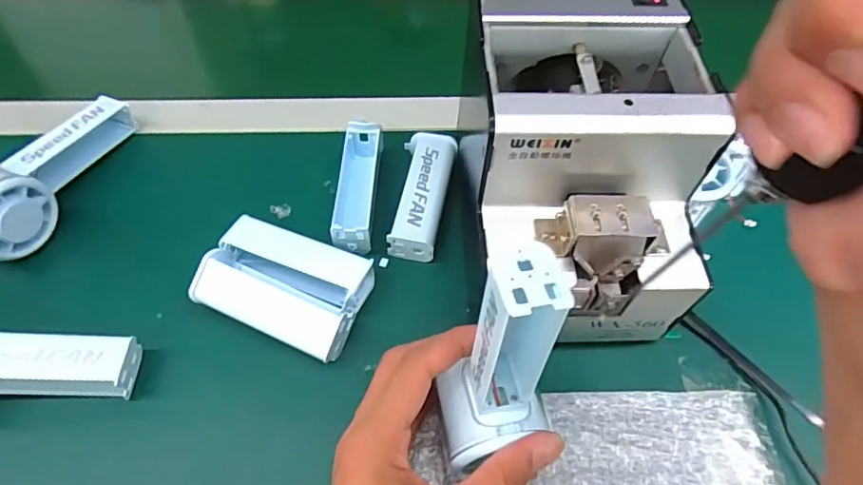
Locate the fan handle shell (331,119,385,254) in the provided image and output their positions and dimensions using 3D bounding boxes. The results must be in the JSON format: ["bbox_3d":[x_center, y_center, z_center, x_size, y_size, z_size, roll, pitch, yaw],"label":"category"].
[{"bbox_3d":[-0.054,-0.042,0.398,0.026,0.031,0.102,3,56,0],"label":"fan handle shell"}]

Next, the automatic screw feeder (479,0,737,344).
[{"bbox_3d":[0.089,-0.045,0.322,0.128,0.133,0.169,2,56,0],"label":"automatic screw feeder"}]

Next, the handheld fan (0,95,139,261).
[{"bbox_3d":[-0.281,-0.059,0.388,0.062,0.058,0.150,25,59,14],"label":"handheld fan"}]

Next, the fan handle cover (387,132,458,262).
[{"bbox_3d":[-0.007,-0.037,0.399,0.037,0.020,0.104,11,57,5],"label":"fan handle cover"}]

